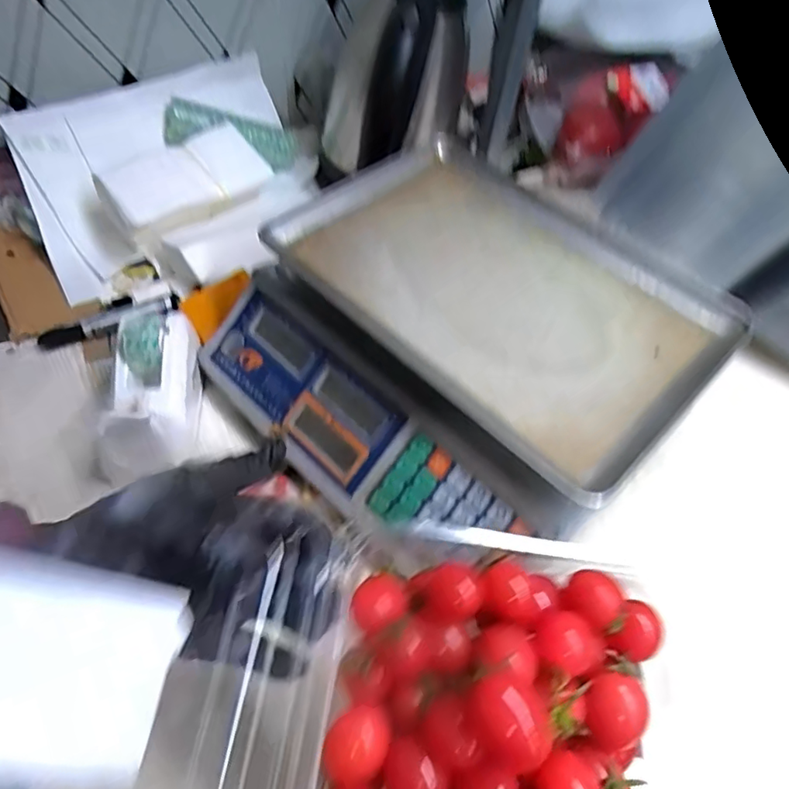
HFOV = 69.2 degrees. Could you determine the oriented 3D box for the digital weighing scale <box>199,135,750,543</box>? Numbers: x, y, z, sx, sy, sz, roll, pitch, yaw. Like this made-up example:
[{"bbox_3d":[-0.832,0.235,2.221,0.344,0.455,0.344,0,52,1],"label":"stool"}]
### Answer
[{"bbox_3d":[0.052,-0.045,0.464,0.307,0.103,0.325,-35,64,-26],"label":"digital weighing scale"}]

